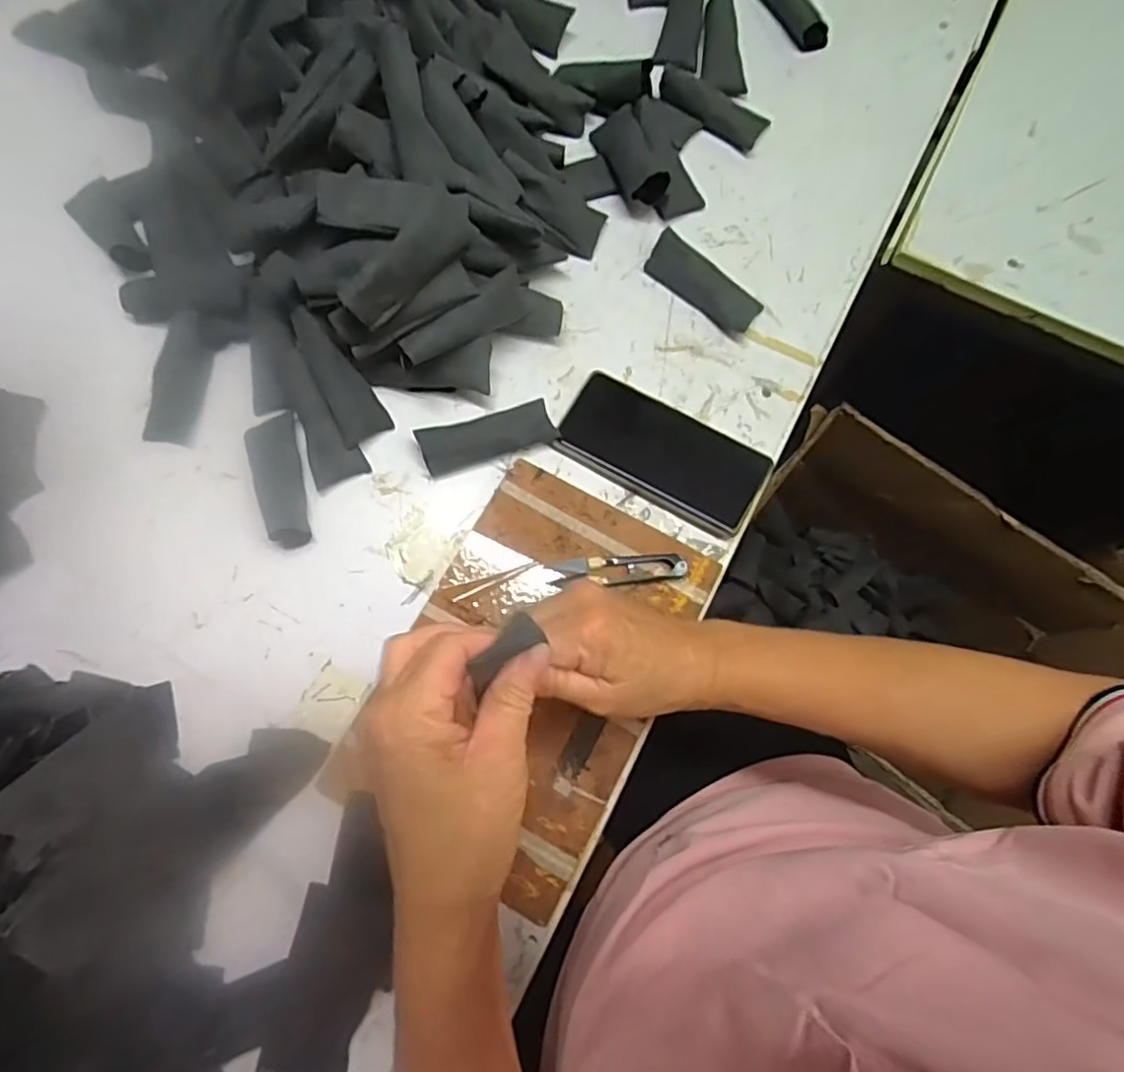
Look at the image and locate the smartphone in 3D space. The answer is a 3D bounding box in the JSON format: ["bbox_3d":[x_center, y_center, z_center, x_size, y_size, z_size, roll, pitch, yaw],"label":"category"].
[{"bbox_3d":[0.078,-0.067,0.484,0.155,0.017,0.075,29,77,8],"label":"smartphone"}]

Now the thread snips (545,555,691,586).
[{"bbox_3d":[0.041,0.024,0.456,0.100,0.010,0.020,-3,75,0],"label":"thread snips"}]

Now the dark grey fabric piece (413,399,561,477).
[{"bbox_3d":[-0.057,-0.078,0.489,0.103,0.024,0.035,-20,76,-5],"label":"dark grey fabric piece"}]

